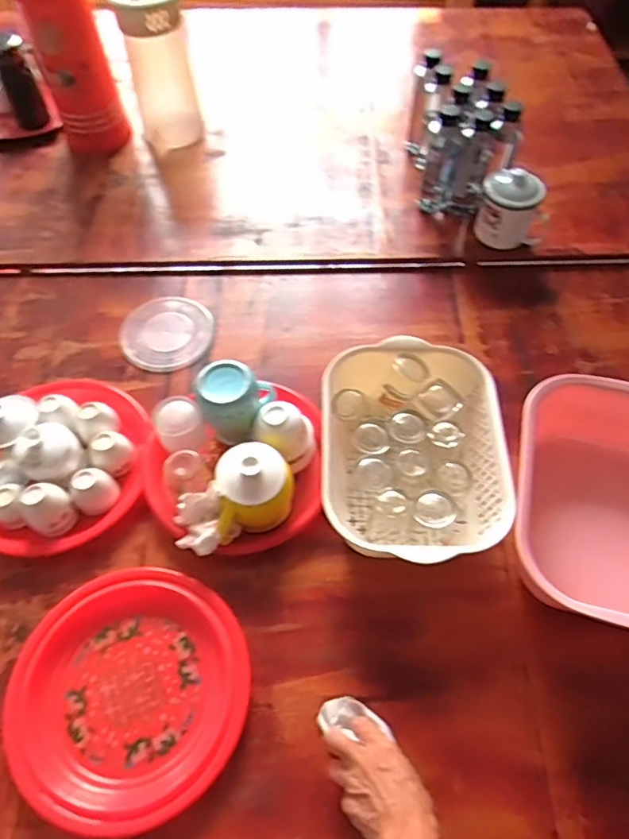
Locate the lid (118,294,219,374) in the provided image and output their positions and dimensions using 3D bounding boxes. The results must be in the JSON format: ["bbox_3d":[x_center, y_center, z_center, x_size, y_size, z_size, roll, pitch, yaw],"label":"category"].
[{"bbox_3d":[-0.239,-0.139,0.892,0.134,0.019,0.141,-1,60,1],"label":"lid"}]

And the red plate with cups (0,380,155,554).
[{"bbox_3d":[-0.351,0.044,0.738,0.229,0.074,0.236,-1,60,1],"label":"red plate with cups"}]

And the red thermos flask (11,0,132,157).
[{"bbox_3d":[-0.433,-0.666,0.956,0.135,0.389,0.146,-18,58,-12],"label":"red thermos flask"}]

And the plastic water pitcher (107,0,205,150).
[{"bbox_3d":[-0.285,-0.650,1.026,0.119,0.250,0.098,-10,60,-6],"label":"plastic water pitcher"}]

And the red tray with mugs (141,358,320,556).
[{"bbox_3d":[-0.103,0.046,0.714,0.239,0.103,0.237,1,59,0],"label":"red tray with mugs"}]

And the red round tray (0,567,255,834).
[{"bbox_3d":[-0.205,0.296,0.617,0.260,0.033,0.244,-1,60,1],"label":"red round tray"}]

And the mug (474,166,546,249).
[{"bbox_3d":[0.324,-0.359,0.937,0.096,0.114,0.084,20,62,12],"label":"mug"}]

